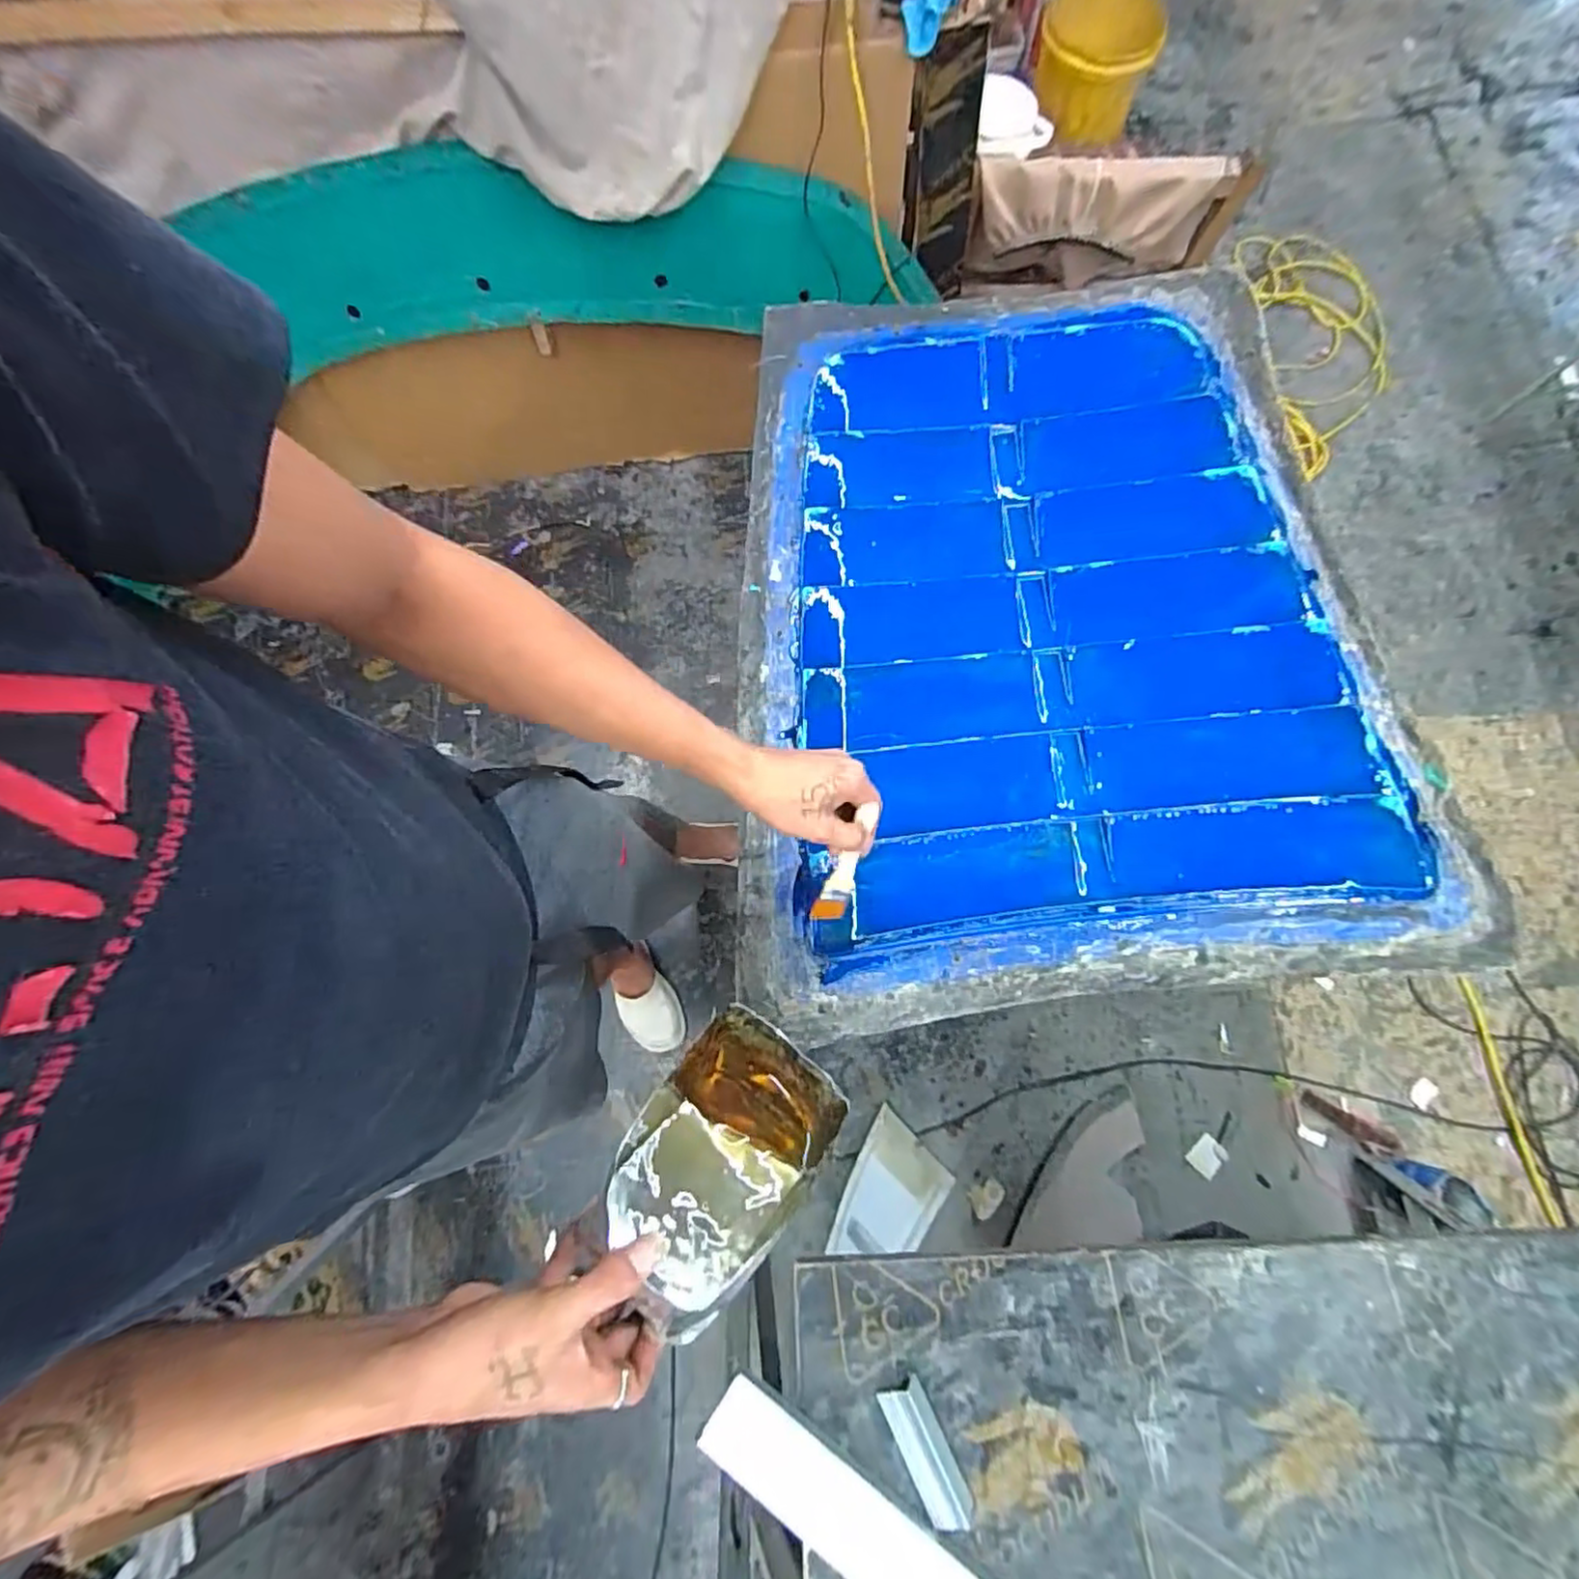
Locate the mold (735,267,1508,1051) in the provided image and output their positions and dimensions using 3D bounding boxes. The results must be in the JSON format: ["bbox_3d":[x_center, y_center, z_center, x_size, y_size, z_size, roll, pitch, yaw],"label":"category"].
[{"bbox_3d":[0.263,-0.182,0.689,0.671,0.064,0.777,-7,78,-2],"label":"mold"}]

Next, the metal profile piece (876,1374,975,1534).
[{"bbox_3d":[0.095,0.461,0.461,0.032,0.016,0.086,-26,77,-6],"label":"metal profile piece"}]

